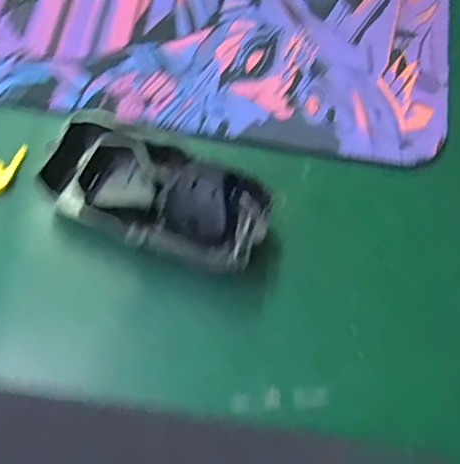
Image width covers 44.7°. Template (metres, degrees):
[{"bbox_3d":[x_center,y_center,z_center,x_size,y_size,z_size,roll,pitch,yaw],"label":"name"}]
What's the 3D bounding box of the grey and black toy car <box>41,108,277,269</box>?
[{"bbox_3d":[-0.036,-0.020,0.282,0.110,0.030,0.049,18,67,7],"label":"grey and black toy car"}]

